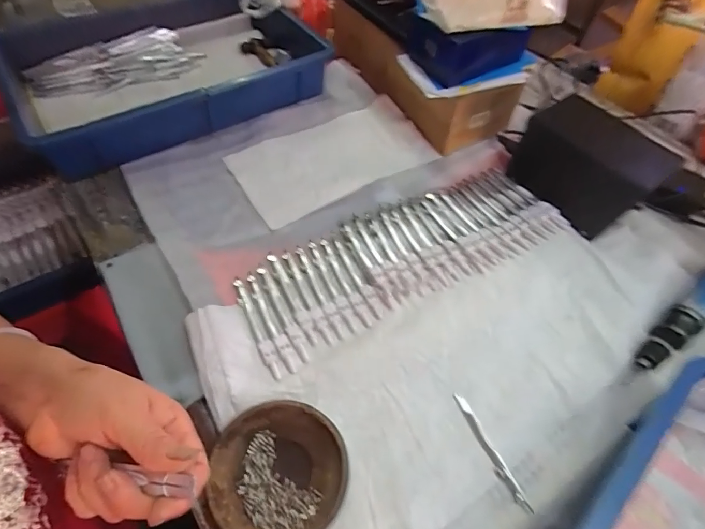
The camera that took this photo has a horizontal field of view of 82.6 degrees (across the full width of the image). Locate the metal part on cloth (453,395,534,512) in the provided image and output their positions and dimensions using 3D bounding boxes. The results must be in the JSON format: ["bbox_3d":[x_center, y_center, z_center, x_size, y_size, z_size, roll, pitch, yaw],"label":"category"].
[{"bbox_3d":[0.124,0.167,0.363,0.010,0.006,0.107,-19,59,-15],"label":"metal part on cloth"}]

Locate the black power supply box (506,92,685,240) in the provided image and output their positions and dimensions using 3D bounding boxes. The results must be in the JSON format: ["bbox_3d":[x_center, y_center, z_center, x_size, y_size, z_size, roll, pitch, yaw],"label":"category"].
[{"bbox_3d":[0.281,-0.117,0.496,0.160,0.106,0.079,38,62,21],"label":"black power supply box"}]

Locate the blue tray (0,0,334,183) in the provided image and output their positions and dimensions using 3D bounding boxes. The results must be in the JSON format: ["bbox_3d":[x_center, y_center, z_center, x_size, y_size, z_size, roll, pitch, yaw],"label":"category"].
[{"bbox_3d":[-0.280,-0.308,0.621,0.421,0.073,0.300,-28,62,-20],"label":"blue tray"}]

